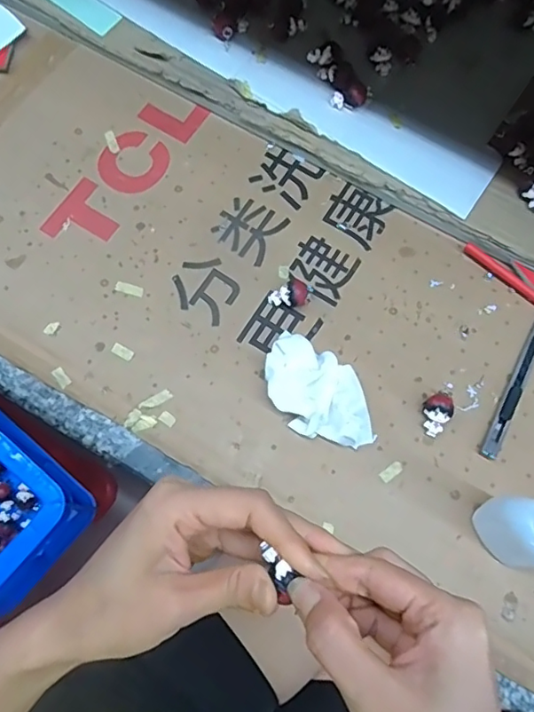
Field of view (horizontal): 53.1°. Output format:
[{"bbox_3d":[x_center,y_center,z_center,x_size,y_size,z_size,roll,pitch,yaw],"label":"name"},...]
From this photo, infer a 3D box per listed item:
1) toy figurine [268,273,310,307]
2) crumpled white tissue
[{"bbox_3d":[0.018,-0.047,0.398,0.024,0.019,0.029,39,78,9],"label":"toy figurine"},{"bbox_3d":[0.037,0.028,0.377,0.090,0.023,0.056,33,77,8],"label":"crumpled white tissue"}]

